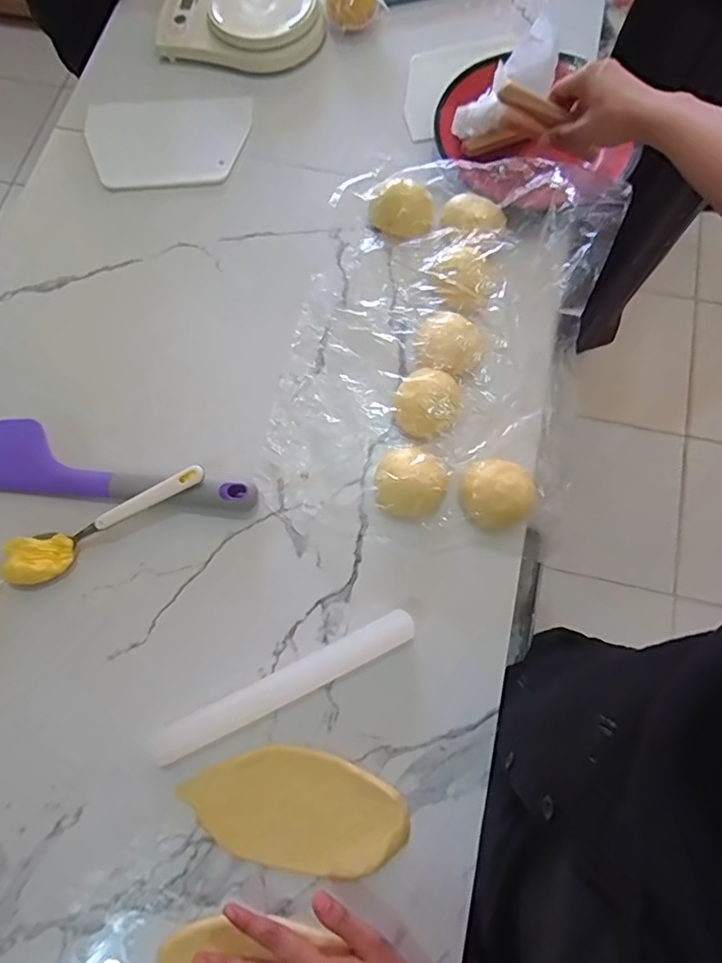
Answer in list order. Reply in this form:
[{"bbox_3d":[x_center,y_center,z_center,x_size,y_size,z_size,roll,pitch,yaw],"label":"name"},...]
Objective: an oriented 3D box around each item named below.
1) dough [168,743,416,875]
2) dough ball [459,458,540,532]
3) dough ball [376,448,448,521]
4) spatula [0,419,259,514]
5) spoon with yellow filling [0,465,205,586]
[{"bbox_3d":[-0.051,0.255,0.430,0.169,0.007,0.080,5,74,3],"label":"dough"},{"bbox_3d":[0.118,0.011,0.483,0.063,0.034,0.058,0,74,1],"label":"dough ball"},{"bbox_3d":[0.043,0.004,0.485,0.059,0.039,0.057,0,74,1],"label":"dough ball"},{"bbox_3d":[-0.255,-0.019,0.503,0.322,0.024,0.066,6,74,3],"label":"spatula"},{"bbox_3d":[-0.225,0.033,0.482,0.185,0.022,0.040,-32,76,-8],"label":"spoon with yellow filling"}]

